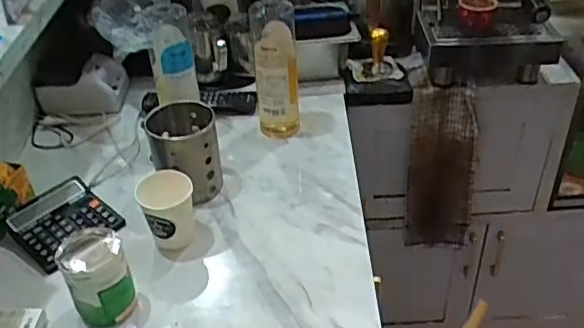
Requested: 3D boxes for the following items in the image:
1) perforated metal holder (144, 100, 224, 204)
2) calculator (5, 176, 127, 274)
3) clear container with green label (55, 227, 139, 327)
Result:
[{"bbox_3d":[-0.166,-0.017,0.917,0.095,0.132,0.094,-2,37,2],"label":"perforated metal holder"},{"bbox_3d":[-0.338,0.082,0.886,0.136,0.035,0.126,28,48,35],"label":"calculator"},{"bbox_3d":[-0.236,0.143,0.744,0.070,0.111,0.073,-2,37,2],"label":"clear container with green label"}]

